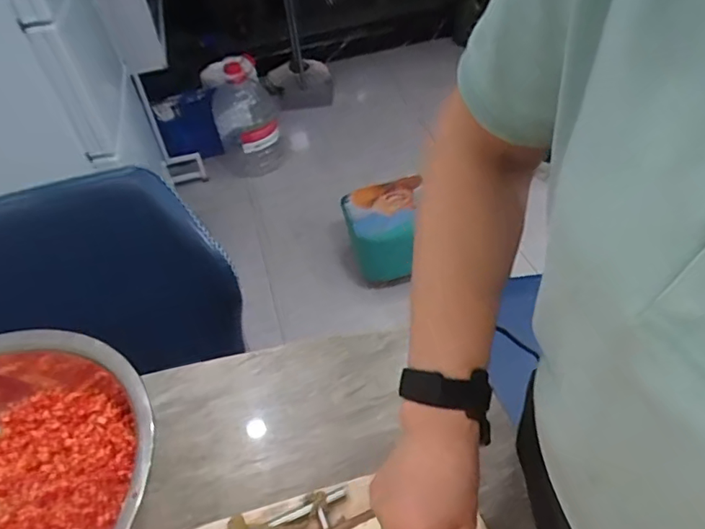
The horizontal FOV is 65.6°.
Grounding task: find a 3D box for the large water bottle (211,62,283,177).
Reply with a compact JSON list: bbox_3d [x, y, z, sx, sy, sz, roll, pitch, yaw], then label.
[{"bbox_3d":[-0.335,-0.462,1.731,0.191,0.333,0.241,-14,44,-7],"label":"large water bottle"}]

